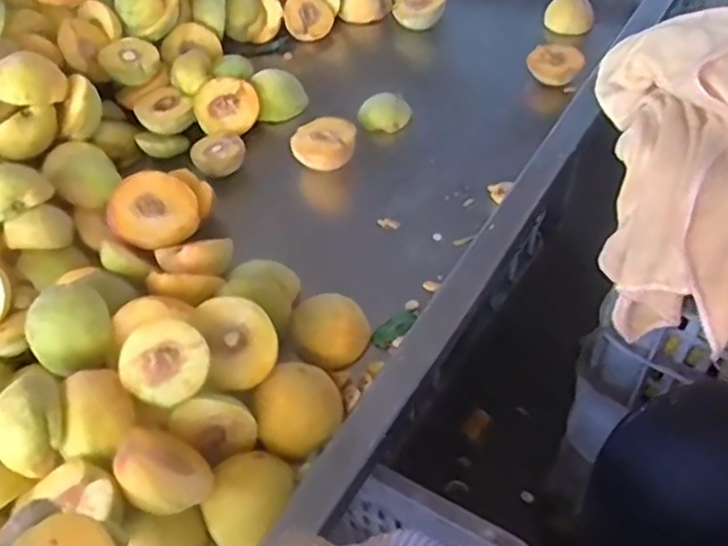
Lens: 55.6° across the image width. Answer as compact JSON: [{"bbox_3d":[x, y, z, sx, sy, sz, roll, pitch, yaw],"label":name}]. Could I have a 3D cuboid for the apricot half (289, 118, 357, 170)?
[{"bbox_3d":[-0.038,-0.127,0.660,0.054,0.022,0.056,8,51,11],"label":"apricot half"}]

